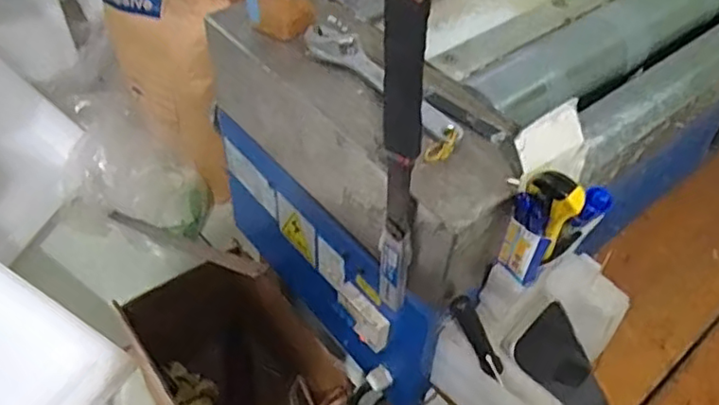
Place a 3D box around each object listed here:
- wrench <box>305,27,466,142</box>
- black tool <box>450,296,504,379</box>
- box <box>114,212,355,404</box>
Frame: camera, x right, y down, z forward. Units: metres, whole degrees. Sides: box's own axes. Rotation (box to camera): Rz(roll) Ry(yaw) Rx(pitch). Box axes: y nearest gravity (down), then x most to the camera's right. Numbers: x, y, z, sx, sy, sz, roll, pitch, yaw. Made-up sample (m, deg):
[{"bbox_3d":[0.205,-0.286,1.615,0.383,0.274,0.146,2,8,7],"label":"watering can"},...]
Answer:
[{"bbox_3d":[0.013,-0.106,0.549,0.046,0.011,0.188,-27,55,-27],"label":"wrench"},{"bbox_3d":[0.102,0.117,0.544,0.015,0.081,0.020,-36,15,-31],"label":"black tool"},{"bbox_3d":[-0.171,0.296,0.942,0.211,0.313,0.306,-25,54,-25],"label":"box"}]

